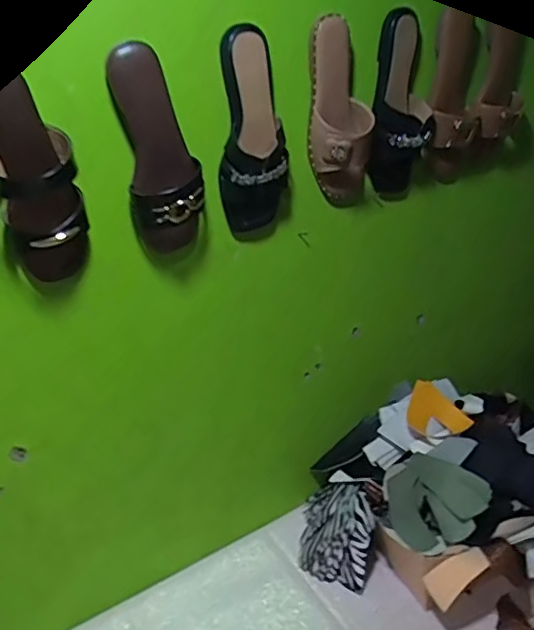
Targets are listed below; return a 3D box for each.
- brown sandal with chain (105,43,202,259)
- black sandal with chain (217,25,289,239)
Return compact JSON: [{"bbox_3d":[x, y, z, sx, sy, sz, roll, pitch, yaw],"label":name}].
[{"bbox_3d":[-0.130,-0.193,0.691,0.087,0.239,0.067,-11,26,-8],"label":"brown sandal with chain"},{"bbox_3d":[-0.022,-0.228,0.743,0.098,0.244,0.066,-9,25,-3],"label":"black sandal with chain"}]

